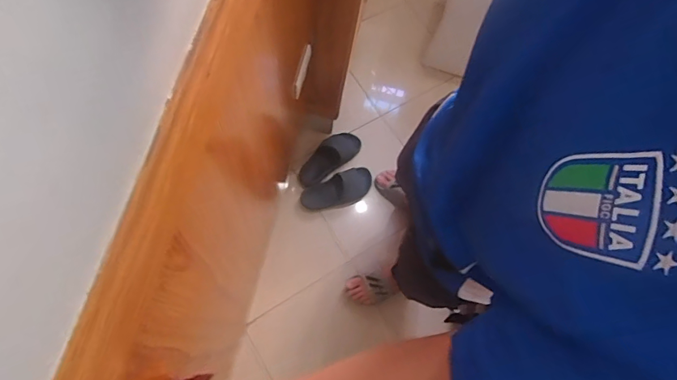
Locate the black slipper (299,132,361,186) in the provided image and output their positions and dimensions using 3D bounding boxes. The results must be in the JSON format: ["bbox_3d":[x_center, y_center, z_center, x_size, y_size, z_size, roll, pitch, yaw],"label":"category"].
[{"bbox_3d":[-0.036,-0.117,1.460,0.247,0.052,0.104,-38,79,-16],"label":"black slipper"}]

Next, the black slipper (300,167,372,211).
[{"bbox_3d":[-0.003,0.003,1.468,0.257,0.065,0.107,-21,75,-12],"label":"black slipper"}]

